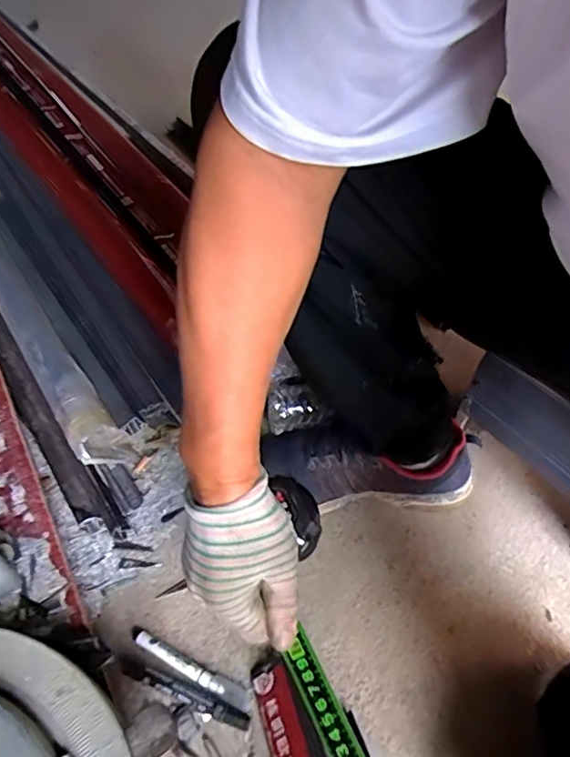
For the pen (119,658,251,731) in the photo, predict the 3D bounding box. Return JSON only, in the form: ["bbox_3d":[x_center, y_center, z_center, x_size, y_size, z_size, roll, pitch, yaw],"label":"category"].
[{"bbox_3d":[-0.094,0.287,0.504,0.133,0.015,0.018,20,50,14],"label":"pen"}]

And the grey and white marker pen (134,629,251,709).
[{"bbox_3d":[-0.092,0.274,0.521,0.132,0.014,0.019,23,51,16],"label":"grey and white marker pen"}]

